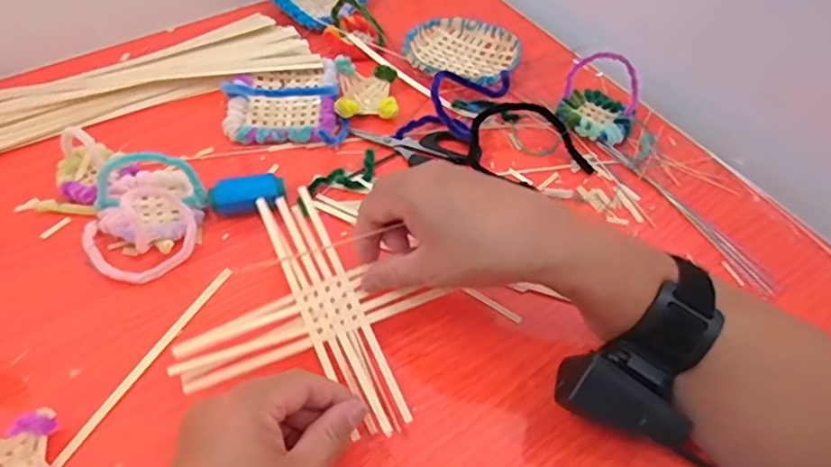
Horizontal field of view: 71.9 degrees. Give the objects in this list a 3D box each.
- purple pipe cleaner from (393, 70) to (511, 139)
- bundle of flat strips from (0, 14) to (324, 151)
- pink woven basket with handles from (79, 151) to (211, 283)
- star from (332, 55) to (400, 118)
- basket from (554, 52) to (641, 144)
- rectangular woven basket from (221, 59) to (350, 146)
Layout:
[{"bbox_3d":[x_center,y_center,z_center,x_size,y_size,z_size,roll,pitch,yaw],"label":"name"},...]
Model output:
[{"bbox_3d":[0.032,-0.108,0.484,0.056,0.048,0.086,34,58,20],"label":"purple pipe cleaner"},{"bbox_3d":[-0.269,-0.126,0.498,0.353,0.011,0.108,-23,58,-19],"label":"bundle of flat strips"},{"bbox_3d":[-0.194,-0.020,0.400,0.076,0.058,0.093,8,53,2],"label":"pink woven basket with handles"},{"bbox_3d":[-0.043,-0.125,0.502,0.052,0.028,0.059,-4,53,-6],"label":"star"},{"bbox_3d":[0.160,-0.118,0.492,0.066,0.060,0.060,23,55,14],"label":"basket"},{"bbox_3d":[-0.110,-0.125,0.483,0.101,0.056,0.098,0,53,-3],"label":"rectangular woven basket"}]

